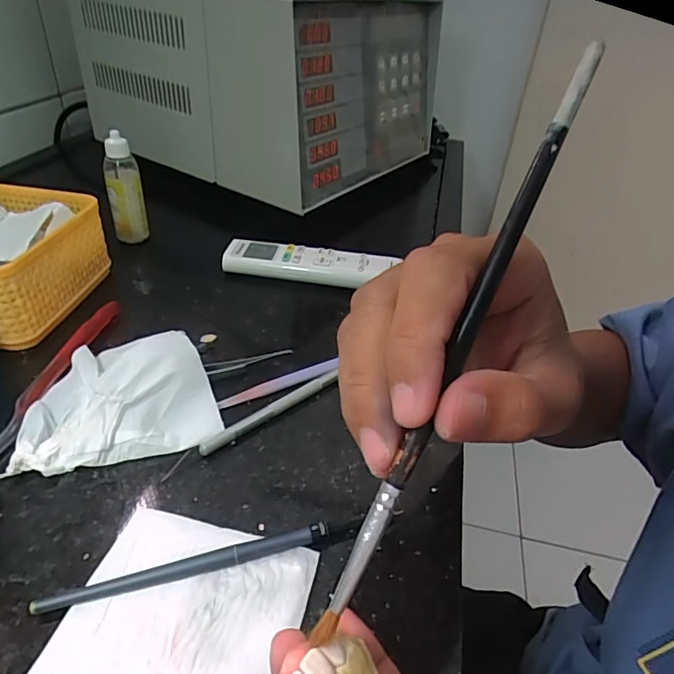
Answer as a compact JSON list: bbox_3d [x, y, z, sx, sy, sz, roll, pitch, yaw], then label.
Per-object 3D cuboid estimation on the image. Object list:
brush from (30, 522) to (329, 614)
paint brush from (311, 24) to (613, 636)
[{"bbox_3d":[-0.066,0.105,0.227,0.127,0.007,0.007,-8,38,-16],"label":"brush"},{"bbox_3d":[0.035,0.000,0.139,0.005,0.184,0.004,25,-2,25],"label":"paint brush"}]

